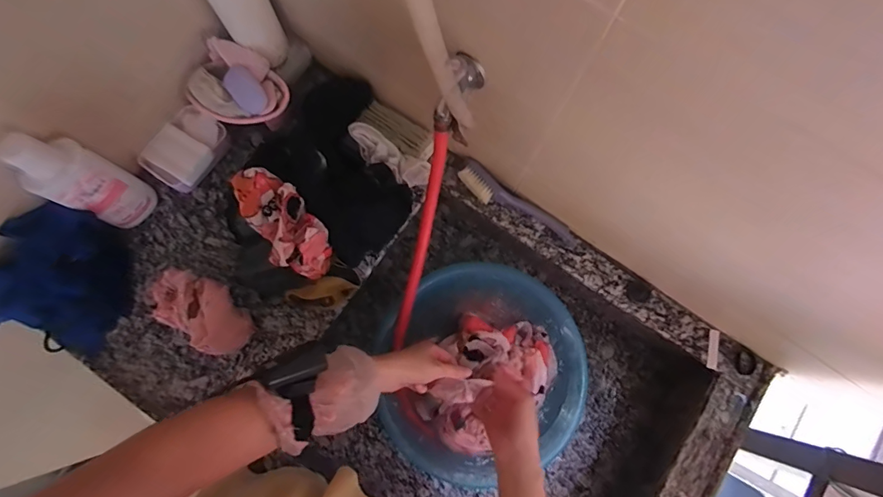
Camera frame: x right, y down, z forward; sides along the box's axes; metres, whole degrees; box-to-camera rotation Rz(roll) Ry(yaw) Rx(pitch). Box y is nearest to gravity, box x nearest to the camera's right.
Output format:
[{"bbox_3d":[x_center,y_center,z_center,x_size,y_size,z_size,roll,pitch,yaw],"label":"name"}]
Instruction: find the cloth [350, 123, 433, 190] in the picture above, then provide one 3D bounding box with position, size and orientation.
[{"bbox_3d":[-0.086,-0.148,0.689,0.147,0.044,0.050,34,80,-10],"label":"cloth"}]

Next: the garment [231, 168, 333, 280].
[{"bbox_3d":[-0.218,-0.034,0.596,0.077,0.062,0.170,-38,98,-7],"label":"garment"}]

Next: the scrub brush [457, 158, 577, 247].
[{"bbox_3d":[0.124,-0.067,0.700,0.218,0.035,0.045,34,80,6],"label":"scrub brush"}]

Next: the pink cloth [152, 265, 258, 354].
[{"bbox_3d":[-0.350,0.090,0.626,0.157,0.076,0.082,25,79,5],"label":"pink cloth"}]

